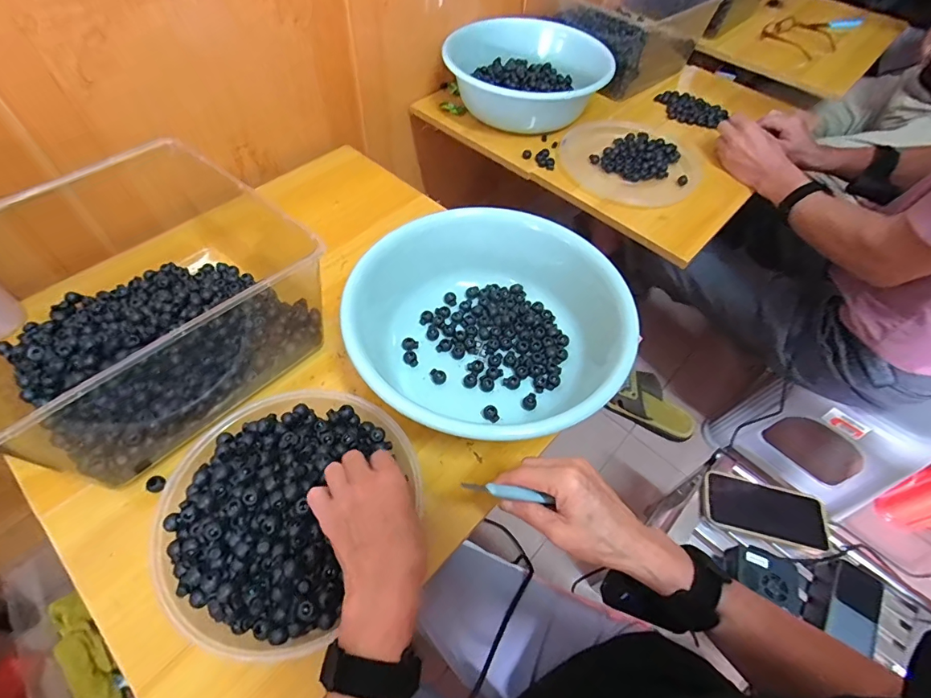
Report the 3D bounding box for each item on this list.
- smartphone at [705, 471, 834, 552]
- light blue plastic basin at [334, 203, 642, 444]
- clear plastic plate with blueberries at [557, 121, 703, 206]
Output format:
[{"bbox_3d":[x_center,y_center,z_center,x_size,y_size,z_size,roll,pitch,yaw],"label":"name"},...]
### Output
[{"bbox_3d":[0.432,0.231,0.646,0.174,0.014,0.085,14,56,6],"label":"smartphone"},{"bbox_3d":[0.027,-0.020,0.514,0.293,0.100,0.282,2,56,-3],"label":"light blue plastic basin"},{"bbox_3d":[0.297,-0.347,0.800,0.233,0.024,0.261,29,59,15],"label":"clear plastic plate with blueberries"}]

